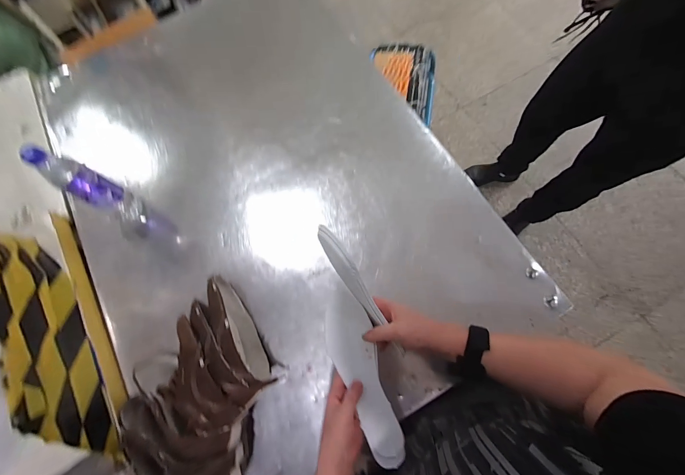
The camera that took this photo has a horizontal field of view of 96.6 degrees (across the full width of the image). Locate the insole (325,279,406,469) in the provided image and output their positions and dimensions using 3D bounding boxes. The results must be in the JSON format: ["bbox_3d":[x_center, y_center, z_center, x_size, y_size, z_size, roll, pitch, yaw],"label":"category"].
[{"bbox_3d":[0.025,0.190,0.444,0.068,0.010,0.248,-18,75,-4],"label":"insole"}]

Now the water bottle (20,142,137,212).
[{"bbox_3d":[-0.492,-0.099,0.598,0.062,0.233,0.063,33,78,13],"label":"water bottle"}]

